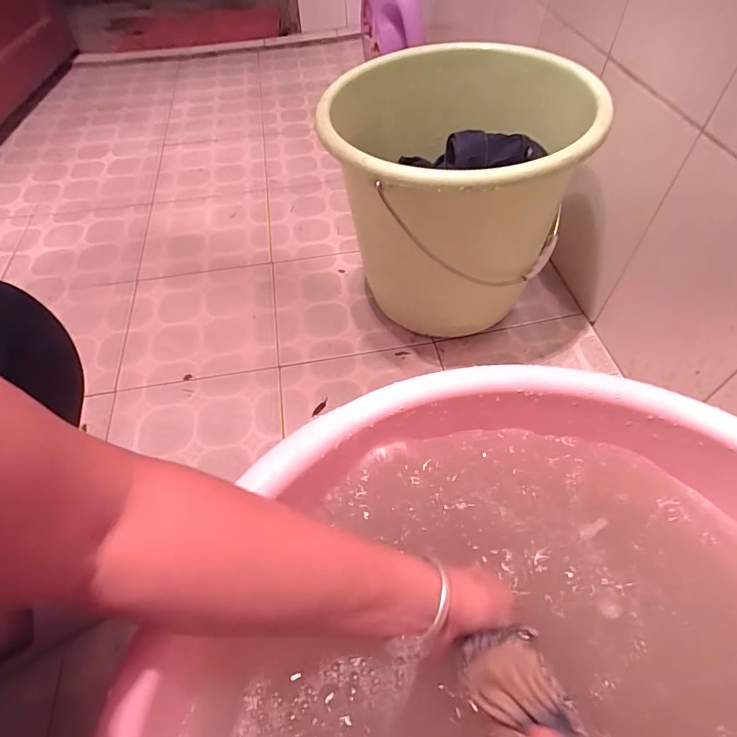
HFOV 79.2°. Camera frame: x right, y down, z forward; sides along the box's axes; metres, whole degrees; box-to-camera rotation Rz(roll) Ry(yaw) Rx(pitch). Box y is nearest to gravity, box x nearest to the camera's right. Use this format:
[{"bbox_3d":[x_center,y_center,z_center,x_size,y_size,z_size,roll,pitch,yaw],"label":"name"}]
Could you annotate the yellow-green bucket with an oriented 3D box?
[{"bbox_3d":[0.112,-0.228,0.667,0.313,0.344,0.341,-1,51,1],"label":"yellow-green bucket"}]

